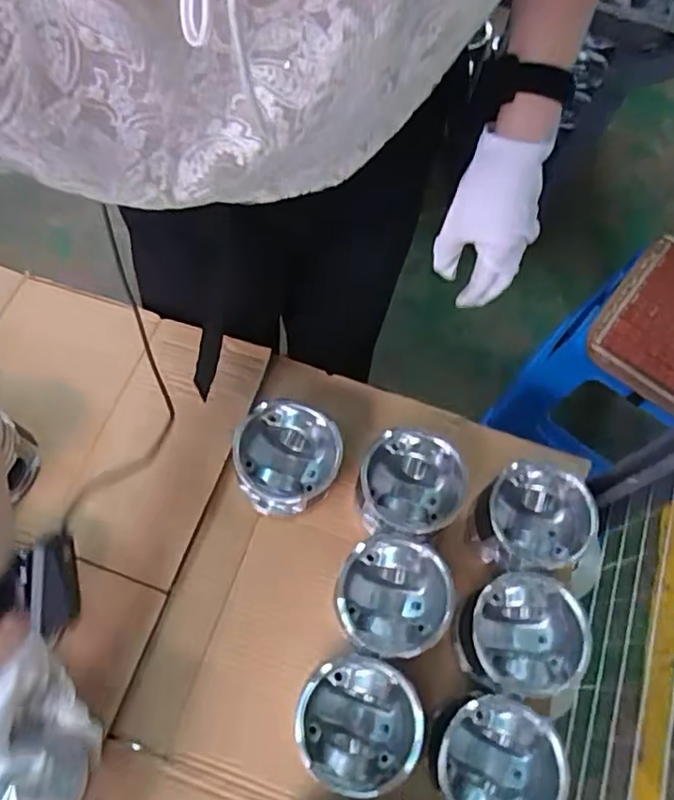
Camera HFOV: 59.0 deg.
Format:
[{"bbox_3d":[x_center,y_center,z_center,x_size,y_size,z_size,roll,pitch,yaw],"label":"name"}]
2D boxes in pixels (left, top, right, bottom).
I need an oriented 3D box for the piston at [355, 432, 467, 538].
[{"bbox_3d":[0.079,0.100,0.659,0.109,0.091,0.104,1,68,-2],"label":"piston"}]

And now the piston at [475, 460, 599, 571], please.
[{"bbox_3d":[0.209,0.129,0.646,0.107,0.077,0.108,1,68,-2],"label":"piston"}]

